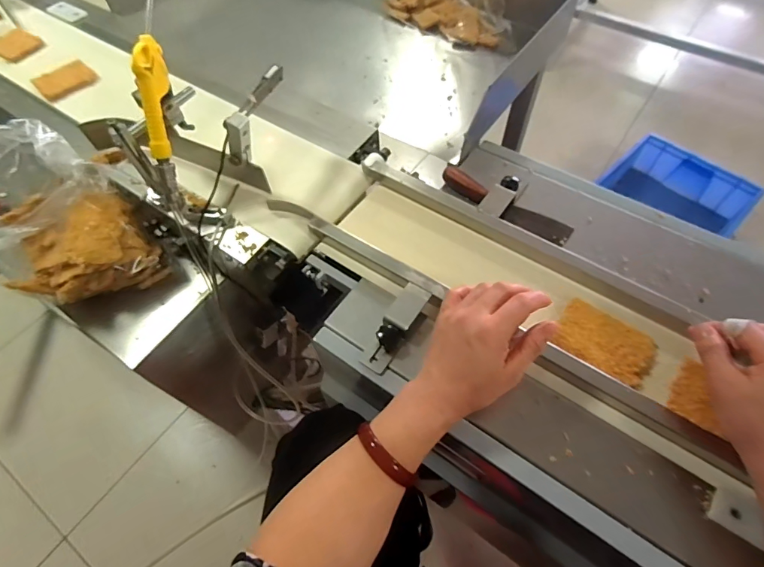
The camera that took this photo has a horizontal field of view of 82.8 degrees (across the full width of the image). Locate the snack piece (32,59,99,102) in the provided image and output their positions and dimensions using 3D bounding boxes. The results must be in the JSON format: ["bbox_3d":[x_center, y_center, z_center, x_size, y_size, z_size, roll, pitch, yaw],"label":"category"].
[{"bbox_3d":[-0.532,-0.343,0.730,0.089,0.019,0.064,-35,64,-18],"label":"snack piece"}]

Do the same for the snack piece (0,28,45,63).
[{"bbox_3d":[-0.681,-0.442,0.805,0.098,0.010,0.073,29,63,17],"label":"snack piece"}]

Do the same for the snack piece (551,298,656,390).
[{"bbox_3d":[0.235,0.064,0.460,0.095,0.017,0.063,32,64,19],"label":"snack piece"}]

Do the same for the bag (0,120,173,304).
[{"bbox_3d":[-0.444,-0.093,0.590,0.192,0.180,0.193,-25,61,-14],"label":"bag"}]

